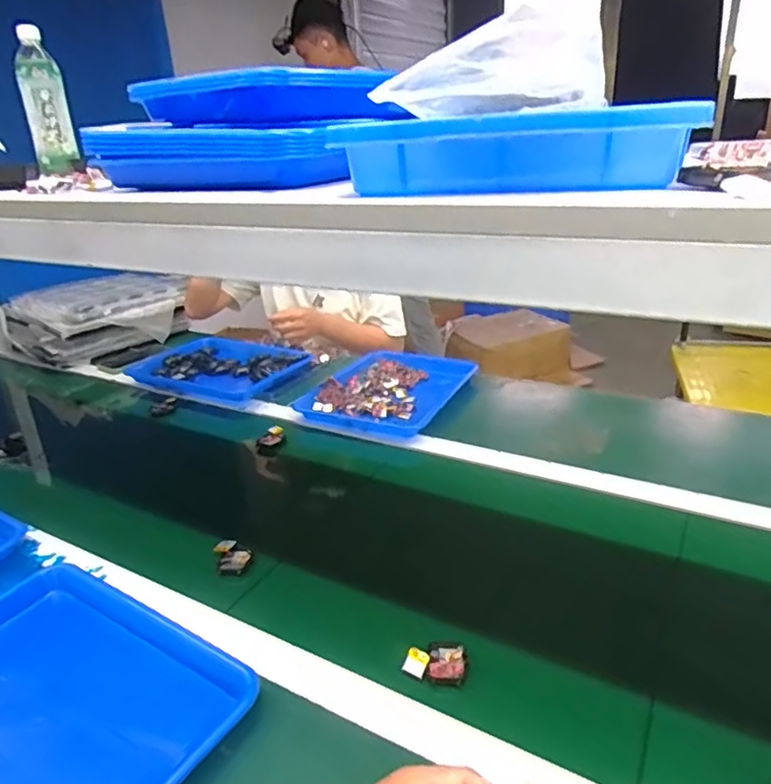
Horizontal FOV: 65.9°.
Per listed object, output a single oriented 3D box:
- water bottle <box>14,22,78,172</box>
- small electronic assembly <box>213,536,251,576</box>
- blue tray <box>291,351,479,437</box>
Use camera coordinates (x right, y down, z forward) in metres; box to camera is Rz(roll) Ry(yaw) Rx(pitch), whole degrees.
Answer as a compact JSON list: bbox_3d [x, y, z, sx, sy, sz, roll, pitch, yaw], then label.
[{"bbox_3d":[-0.550,-0.464,0.962,0.065,0.203,0.077,-14,26,-21],"label":"water bottle"},{"bbox_3d":[-0.181,0.194,0.709,0.040,0.020,0.049,-13,26,-19],"label":"small electronic assembly"},{"bbox_3d":[0.014,-0.007,1.123,0.245,0.034,0.324,10,28,28],"label":"blue tray"}]

